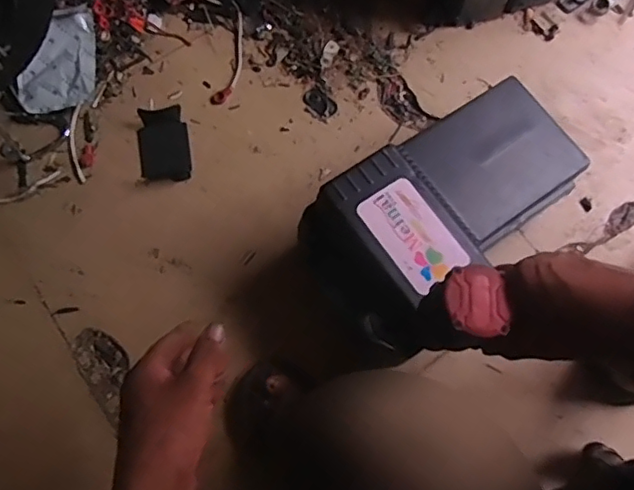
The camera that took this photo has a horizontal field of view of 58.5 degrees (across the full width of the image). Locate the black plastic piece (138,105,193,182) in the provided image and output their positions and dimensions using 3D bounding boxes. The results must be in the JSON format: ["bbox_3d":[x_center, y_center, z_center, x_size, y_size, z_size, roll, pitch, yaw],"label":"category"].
[{"bbox_3d":[-0.220,-0.142,0.809,0.071,0.014,0.107,-10,77,-4],"label":"black plastic piece"}]

